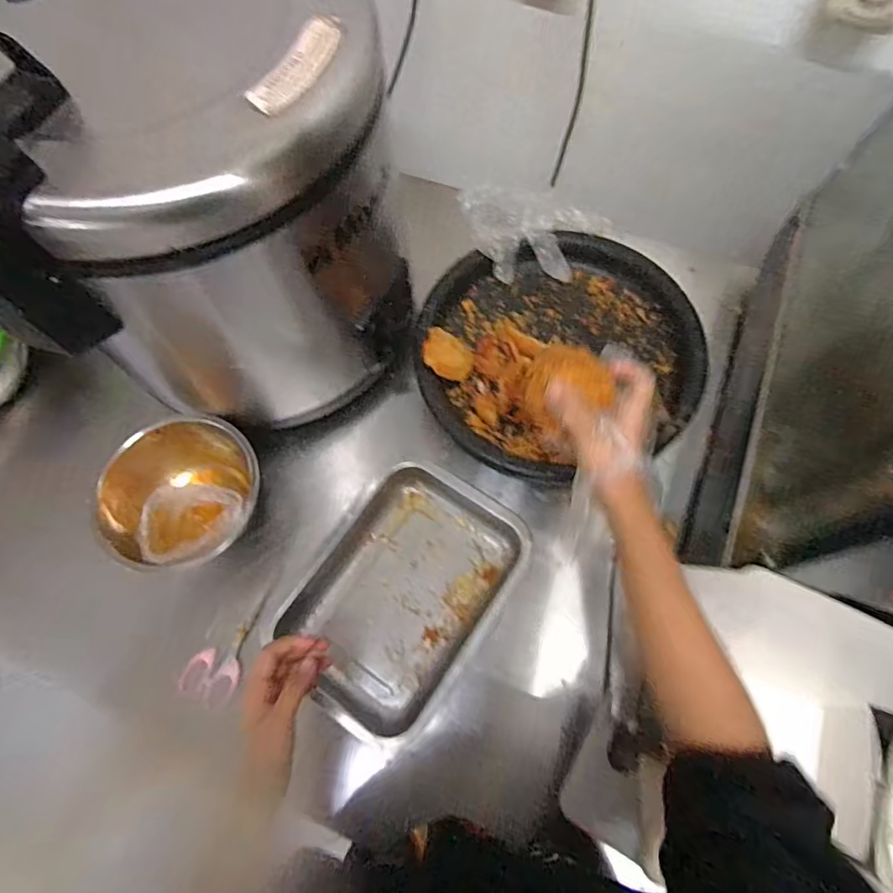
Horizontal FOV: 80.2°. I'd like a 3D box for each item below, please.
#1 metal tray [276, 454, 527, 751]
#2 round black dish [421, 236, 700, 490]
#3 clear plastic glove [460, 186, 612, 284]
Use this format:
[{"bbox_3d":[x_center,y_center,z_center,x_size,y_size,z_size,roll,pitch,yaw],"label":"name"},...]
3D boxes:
[{"bbox_3d":[-0.046,0.155,0.567,0.188,0.050,0.264,31,73,13],"label":"metal tray"},{"bbox_3d":[0.134,-0.118,0.631,0.322,0.056,0.298,-1,68,2],"label":"round black dish"},{"bbox_3d":[0.112,-0.278,0.687,0.163,0.060,0.137,-12,68,-2],"label":"clear plastic glove"}]

